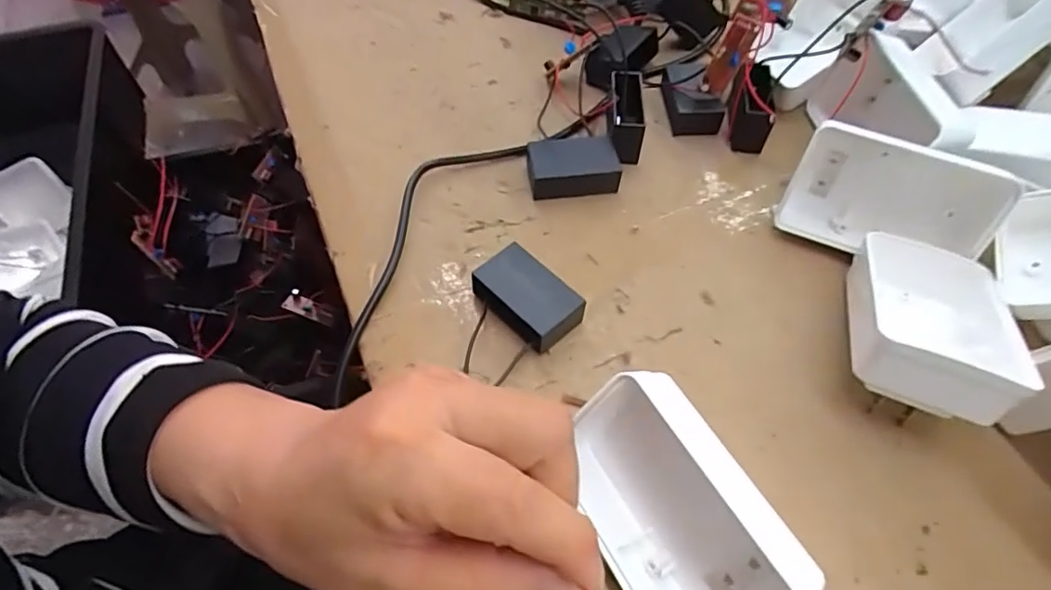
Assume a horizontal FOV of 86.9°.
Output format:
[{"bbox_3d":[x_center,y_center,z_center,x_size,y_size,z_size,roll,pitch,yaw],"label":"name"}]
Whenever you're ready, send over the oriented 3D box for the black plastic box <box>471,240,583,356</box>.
[{"bbox_3d":[0.000,0.003,0.261,0.049,0.021,0.033,38,64,22],"label":"black plastic box"}]

